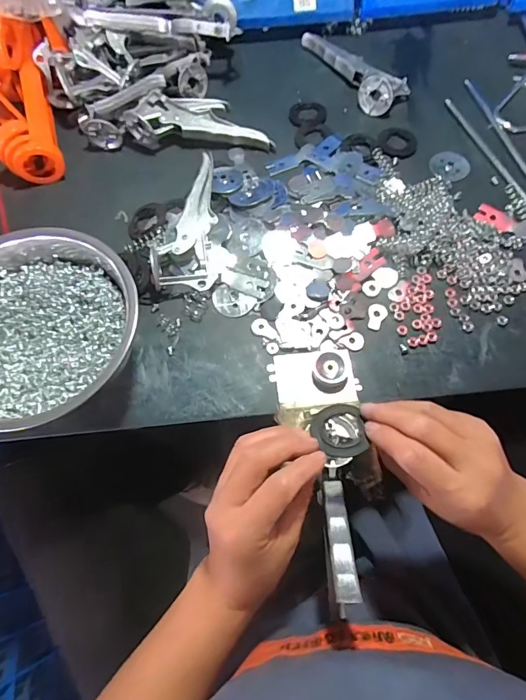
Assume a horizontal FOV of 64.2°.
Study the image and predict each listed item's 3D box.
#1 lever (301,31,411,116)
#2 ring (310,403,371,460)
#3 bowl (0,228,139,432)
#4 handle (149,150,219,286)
[{"bbox_3d":[0.108,-0.370,0.548,0.165,0.034,0.064,35,74,13],"label":"lever"},{"bbox_3d":[0.057,0.060,0.317,0.036,0.004,0.047,-13,44,5],"label":"ring"},{"bbox_3d":[-0.212,-0.027,0.390,0.182,0.077,0.193,-40,74,-13],"label":"bowl"},{"bbox_3d":[-0.081,-0.139,0.447,0.061,0.033,0.156,-3,69,0],"label":"handle"}]

